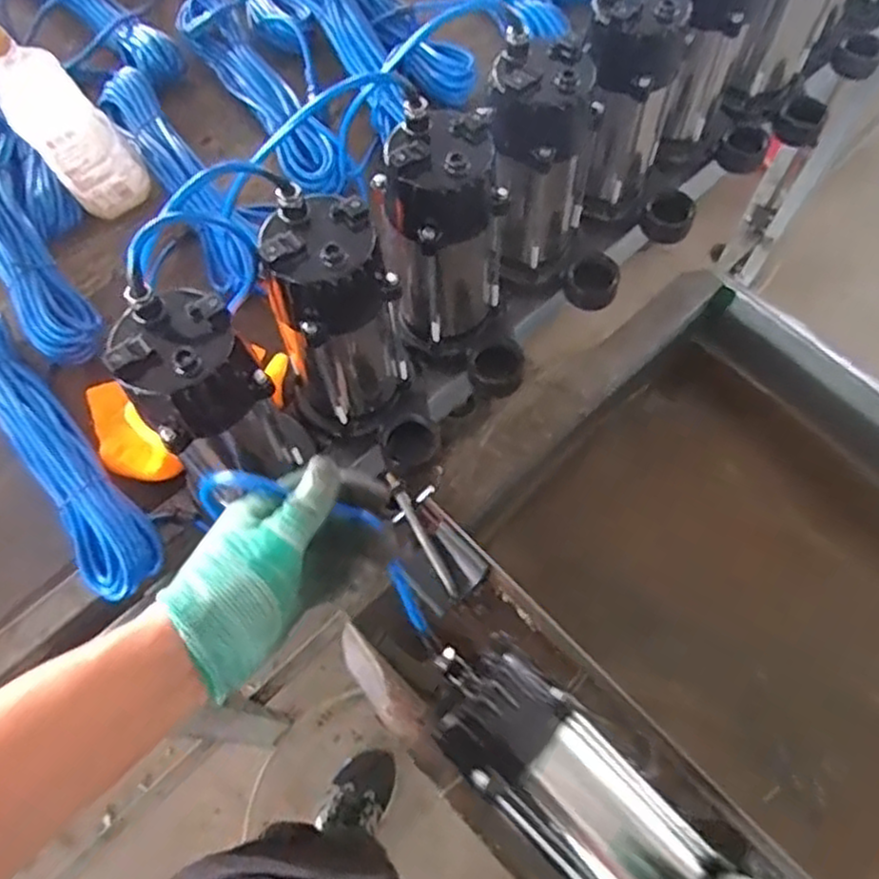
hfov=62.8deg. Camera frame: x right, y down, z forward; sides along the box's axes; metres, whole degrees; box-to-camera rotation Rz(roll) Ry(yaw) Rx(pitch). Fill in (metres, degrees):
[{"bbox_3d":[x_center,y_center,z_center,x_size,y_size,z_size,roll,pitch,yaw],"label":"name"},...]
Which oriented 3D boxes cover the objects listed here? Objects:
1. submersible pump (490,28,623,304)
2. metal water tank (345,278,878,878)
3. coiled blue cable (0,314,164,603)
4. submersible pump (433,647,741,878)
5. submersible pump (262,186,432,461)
[{"bbox_3d":[0.114,-0.242,0.679,0.150,0.216,0.116,8,65,3],"label":"submersible pump"},{"bbox_3d":[0.357,0.253,0.698,0.755,0.204,0.587,40,71,16],"label":"metal water tank"},{"bbox_3d":[-0.368,0.011,0.681,0.066,0.064,0.334,-37,71,-16],"label":"coiled blue cable"},{"bbox_3d":[0.090,0.244,0.488,0.083,0.068,0.230,-41,85,-18],"label":"submersible pump"},{"bbox_3d":[-0.070,-0.070,0.610,0.112,0.241,0.138,-18,66,-9],"label":"submersible pump"}]

